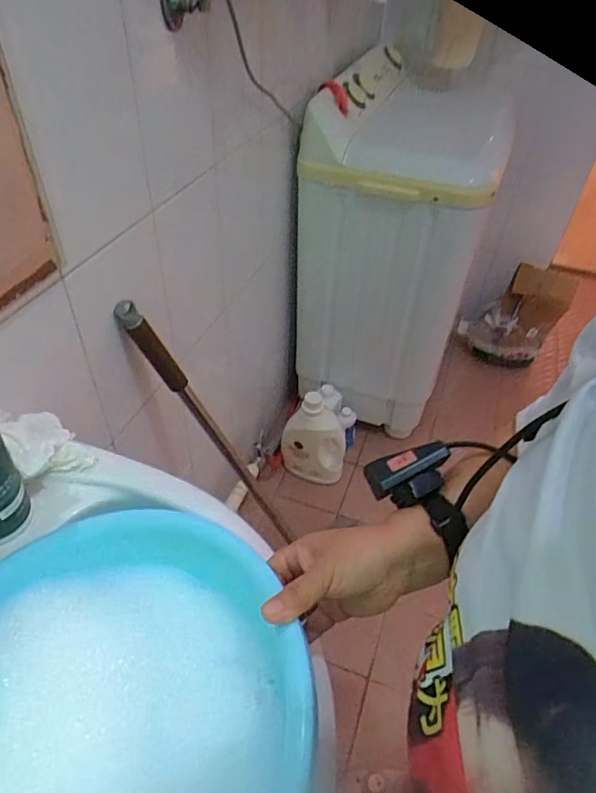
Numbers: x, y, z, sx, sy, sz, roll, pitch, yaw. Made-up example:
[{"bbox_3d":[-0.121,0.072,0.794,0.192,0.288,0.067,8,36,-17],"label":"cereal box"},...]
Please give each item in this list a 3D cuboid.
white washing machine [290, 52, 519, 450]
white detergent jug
[{"bbox_3d":[0.250,-0.335,1.427,0.402,0.900,0.442,16,45,13],"label":"white washing machine"},{"bbox_3d":[0.049,0.120,1.551,0.189,0.296,0.097,8,44,4],"label":"white detergent jug"}]

